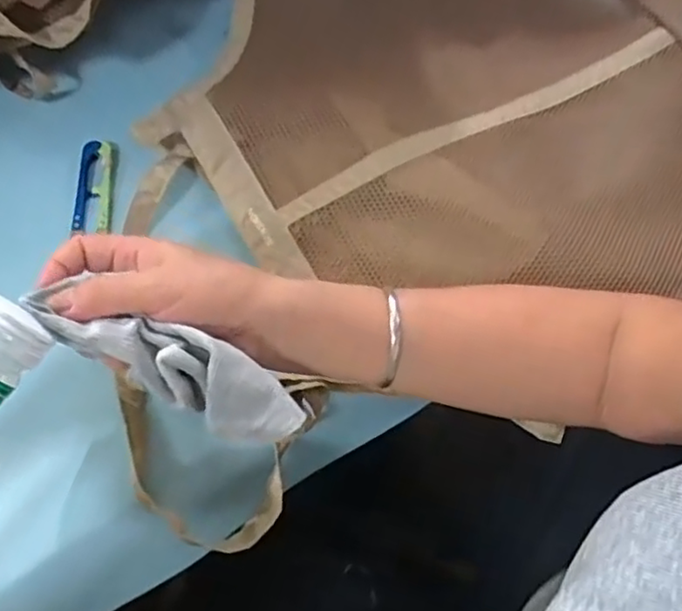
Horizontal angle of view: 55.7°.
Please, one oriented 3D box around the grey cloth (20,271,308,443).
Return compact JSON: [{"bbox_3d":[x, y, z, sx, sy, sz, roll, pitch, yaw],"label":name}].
[{"bbox_3d":[-0.090,0.030,0.332,0.147,0.034,0.036,24,66,-1],"label":"grey cloth"}]

